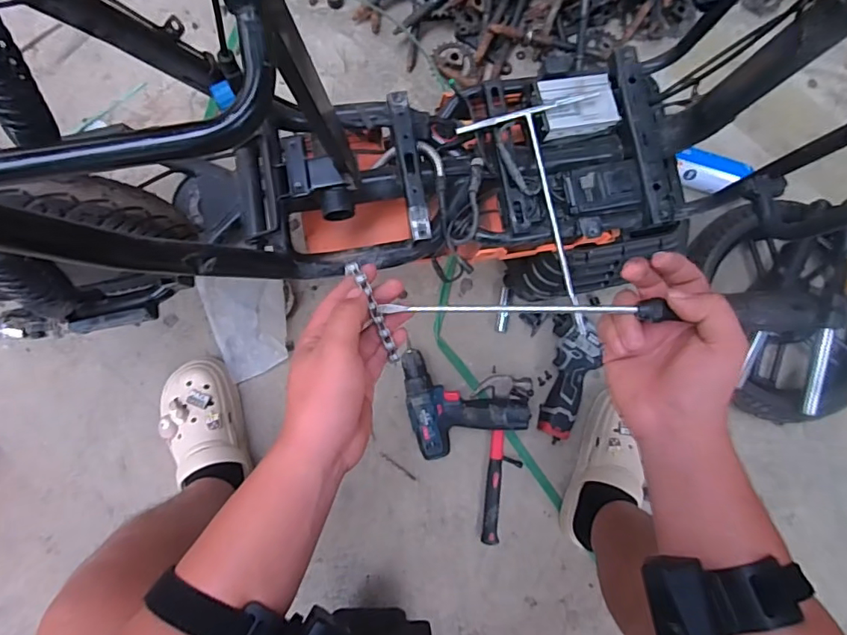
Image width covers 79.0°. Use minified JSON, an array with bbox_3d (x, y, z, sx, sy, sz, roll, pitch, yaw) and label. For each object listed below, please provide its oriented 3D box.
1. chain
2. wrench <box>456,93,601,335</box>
[{"bbox_3d":[-0.042,-0.002,0.425,0.013,0.011,0.092,-23,108,-6],"label":"chain"},{"bbox_3d":[0.167,-0.122,0.636,0.177,0.021,0.283,-15,90,1],"label":"wrench"}]

